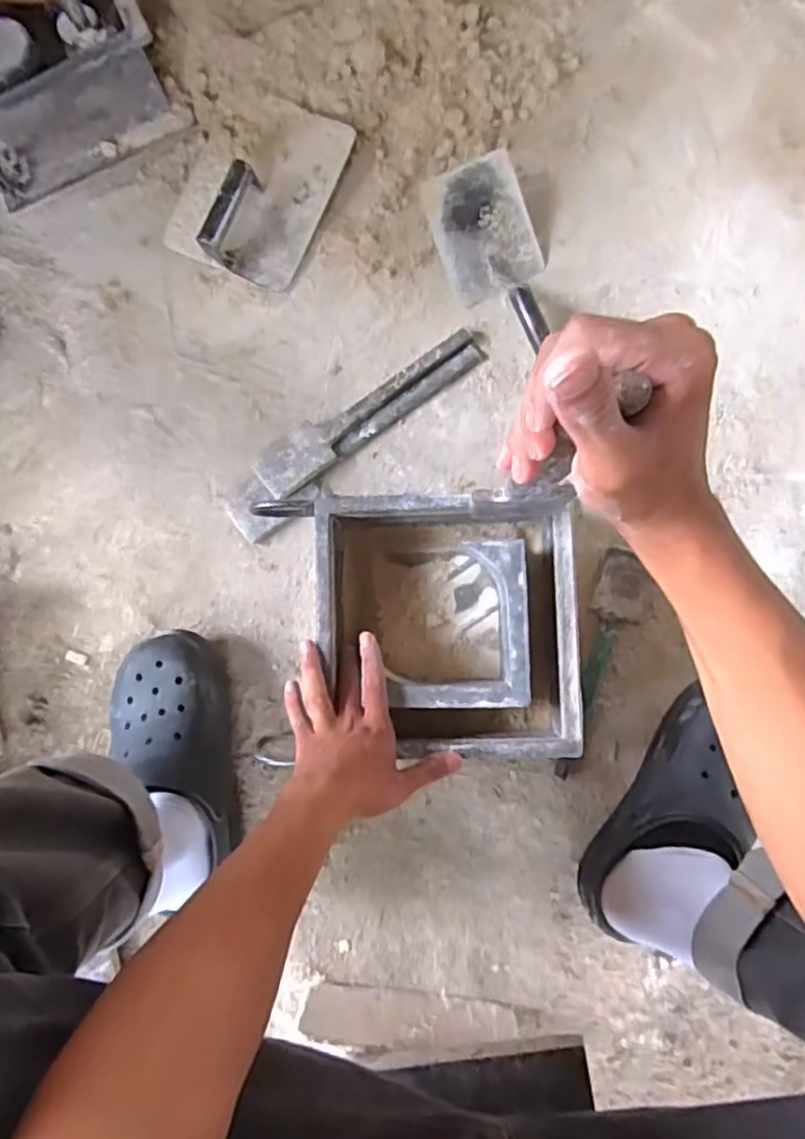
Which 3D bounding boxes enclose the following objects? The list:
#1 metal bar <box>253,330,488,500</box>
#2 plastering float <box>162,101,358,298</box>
[{"bbox_3d":[-0.036,-0.175,0.749,0.276,0.029,0.056,-37,83,-2],"label":"metal bar"},{"bbox_3d":[-0.171,-0.445,0.780,0.174,0.056,0.204,22,82,3],"label":"plastering float"}]

